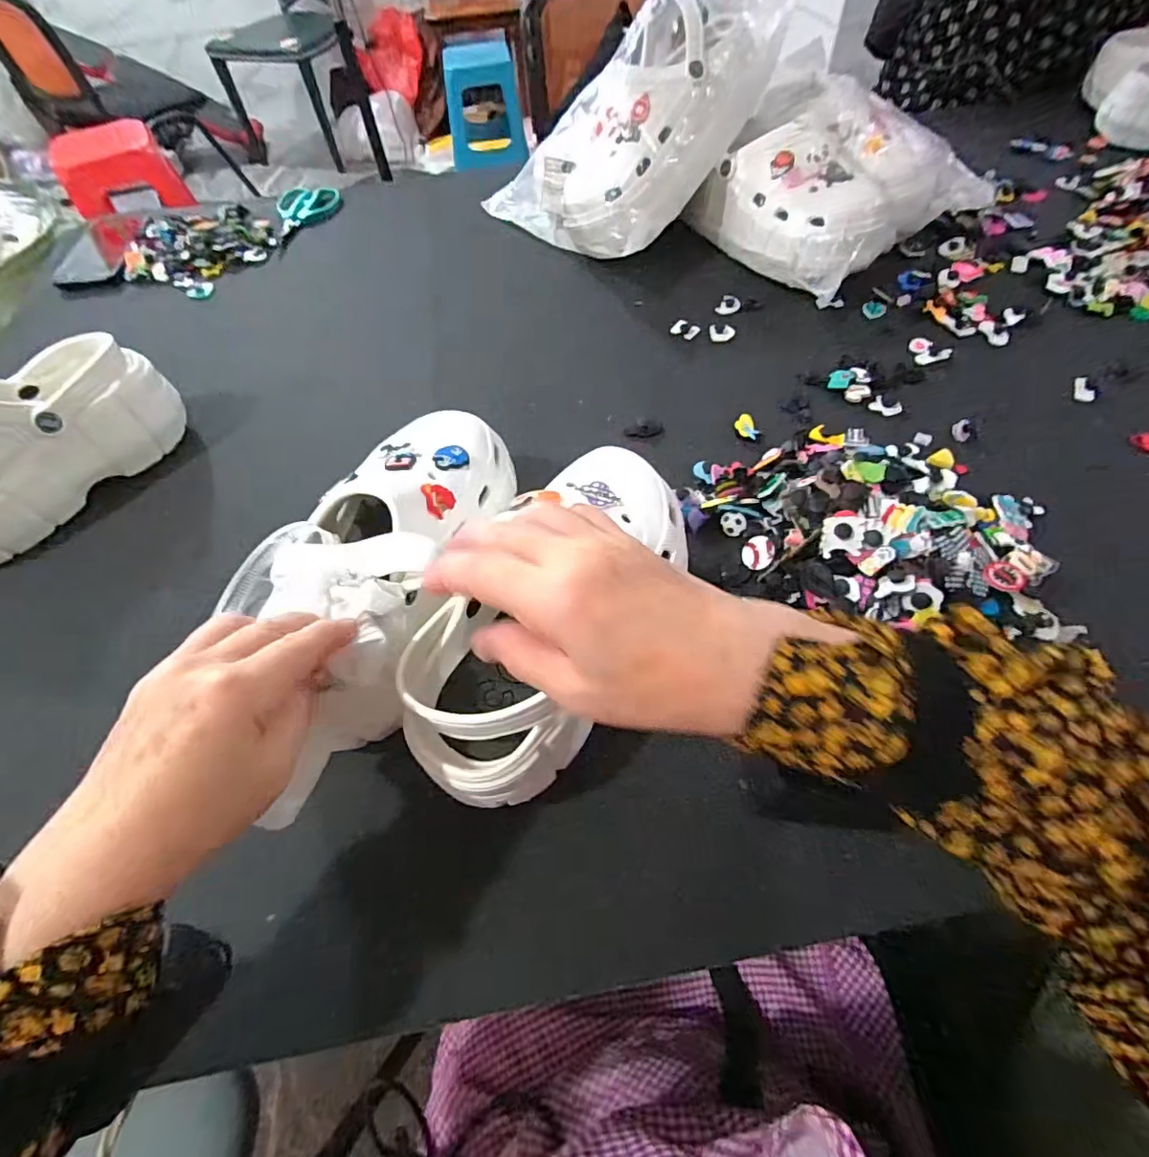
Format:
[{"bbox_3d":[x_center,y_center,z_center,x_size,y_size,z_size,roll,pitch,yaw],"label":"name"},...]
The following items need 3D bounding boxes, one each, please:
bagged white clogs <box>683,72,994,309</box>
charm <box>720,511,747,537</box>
[{"bbox_3d":[0.286,-0.429,0.610,0.234,0.117,0.219,-30,60,-13],"label":"bagged white clogs"},{"bbox_3d":[0.125,-0.043,0.433,0.019,0.004,0.020,-25,81,25],"label":"charm"}]

